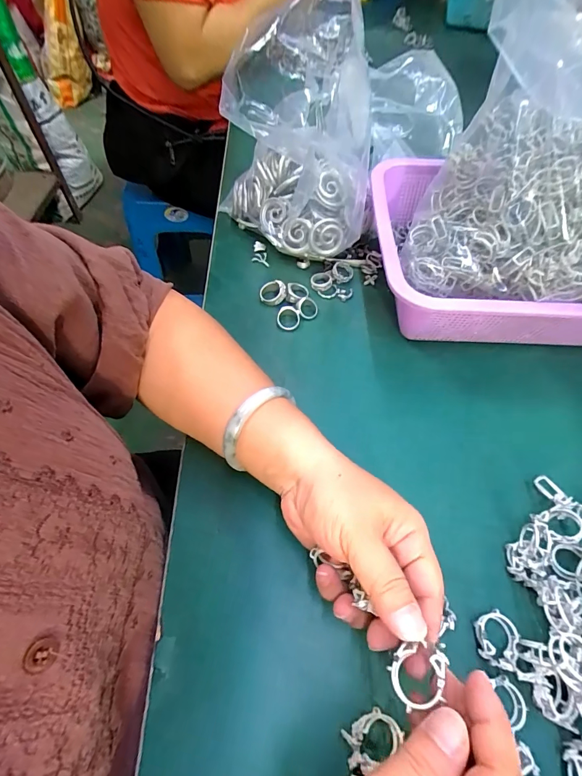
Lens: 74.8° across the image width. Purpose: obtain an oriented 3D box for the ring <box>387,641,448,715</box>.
[{"bbox_3d":[0.062,0.137,0.183,0.028,0.004,0.024,-23,47,7],"label":"ring"}]

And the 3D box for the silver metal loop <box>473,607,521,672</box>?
[{"bbox_3d":[0.131,0.160,0.246,0.025,0.012,0.030,23,61,13],"label":"silver metal loop"}]

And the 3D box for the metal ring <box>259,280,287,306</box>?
[{"bbox_3d":[-0.019,-0.101,0.403,0.028,0.006,0.026,-7,79,15],"label":"metal ring"}]

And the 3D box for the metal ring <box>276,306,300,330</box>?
[{"bbox_3d":[-0.003,-0.071,0.386,0.024,0.009,0.026,-1,58,1],"label":"metal ring"}]

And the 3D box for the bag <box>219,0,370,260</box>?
[{"bbox_3d":[0.003,-0.244,0.377,0.144,0.216,0.109,4,58,2],"label":"bag"}]

